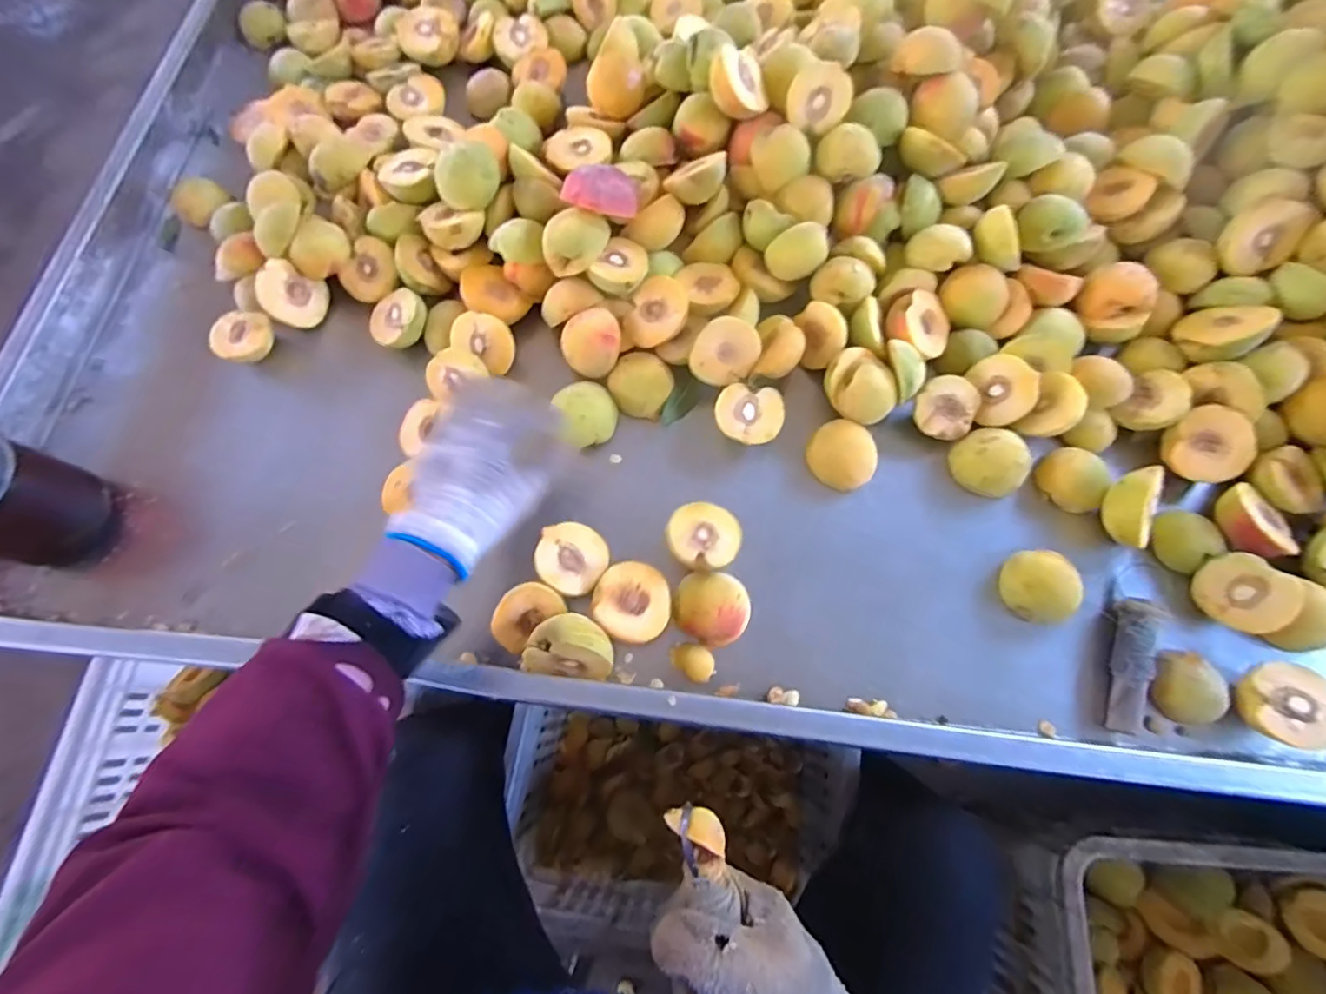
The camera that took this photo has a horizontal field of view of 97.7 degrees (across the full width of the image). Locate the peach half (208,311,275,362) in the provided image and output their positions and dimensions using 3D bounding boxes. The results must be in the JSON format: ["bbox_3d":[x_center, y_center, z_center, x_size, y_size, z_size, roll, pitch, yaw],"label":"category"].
[{"bbox_3d":[-0.422,-0.161,0.581,0.052,0.021,0.054,0,71,1],"label":"peach half"}]

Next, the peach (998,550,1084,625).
[{"bbox_3d":[0.324,0.077,0.499,0.053,0.041,0.056,5,71,2],"label":"peach"}]

